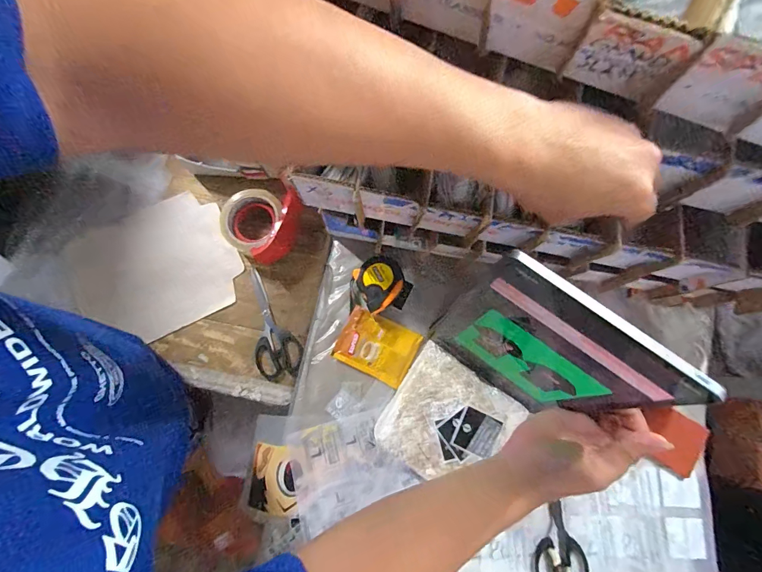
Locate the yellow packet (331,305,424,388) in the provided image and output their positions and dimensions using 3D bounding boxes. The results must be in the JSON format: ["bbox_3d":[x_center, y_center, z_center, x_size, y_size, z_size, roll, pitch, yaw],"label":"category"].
[{"bbox_3d":[-0.005,0.090,0.559,0.111,0.011,0.085,25,79,6],"label":"yellow packet"}]

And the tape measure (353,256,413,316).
[{"bbox_3d":[0.005,-0.005,0.559,0.086,0.044,0.078,-26,78,-5],"label":"tape measure"}]

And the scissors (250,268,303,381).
[{"bbox_3d":[-0.169,0.055,0.594,0.069,0.006,0.174,-12,77,-2],"label":"scissors"}]

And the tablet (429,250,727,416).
[{"bbox_3d":[0.139,0.065,0.355,0.165,0.249,0.011,36,71,10],"label":"tablet"}]

